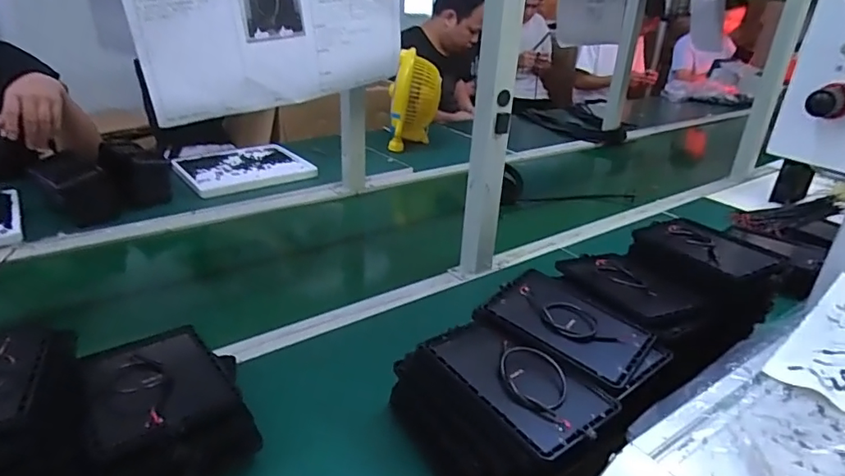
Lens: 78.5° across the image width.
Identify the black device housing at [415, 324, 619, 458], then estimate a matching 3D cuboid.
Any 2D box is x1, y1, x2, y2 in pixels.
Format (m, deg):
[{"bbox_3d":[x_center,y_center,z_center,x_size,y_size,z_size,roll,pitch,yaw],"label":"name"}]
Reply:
[{"bbox_3d":[0.094,0.132,0.501,0.114,0.021,0.162,-18,34,-36],"label":"black device housing"}]

